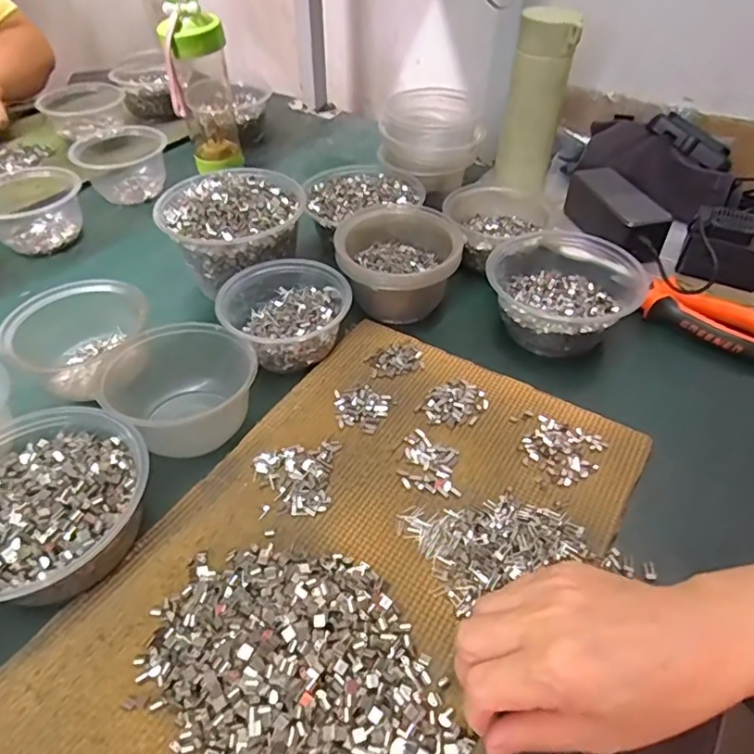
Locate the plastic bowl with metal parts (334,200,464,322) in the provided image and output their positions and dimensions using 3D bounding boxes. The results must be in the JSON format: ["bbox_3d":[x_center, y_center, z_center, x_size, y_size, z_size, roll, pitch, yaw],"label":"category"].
[{"bbox_3d":[0.020,-0.108,0.534,0.109,0.068,0.107,-1,46,1],"label":"plastic bowl with metal parts"}]

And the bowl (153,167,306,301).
[{"bbox_3d":[-0.146,-0.146,0.572,0.139,0.091,0.127,-1,46,1],"label":"bowl"}]

